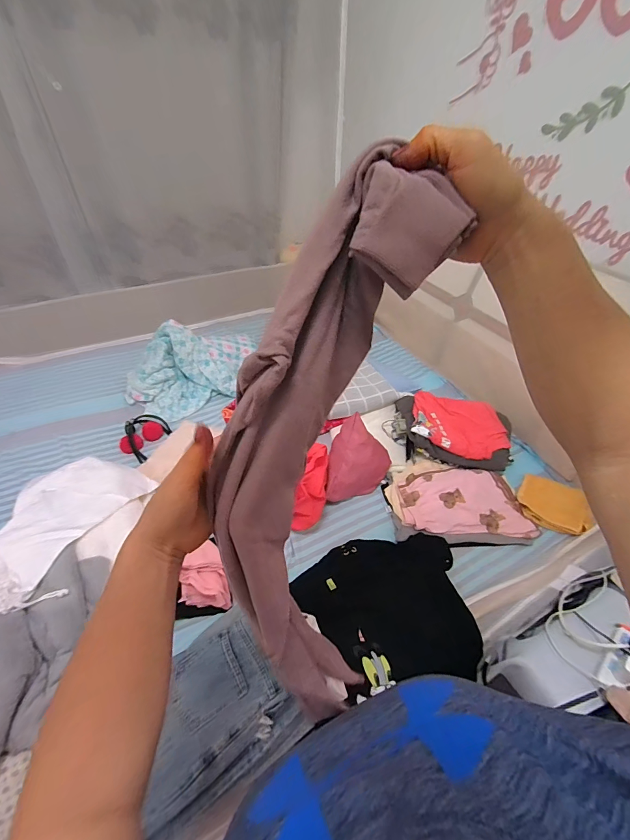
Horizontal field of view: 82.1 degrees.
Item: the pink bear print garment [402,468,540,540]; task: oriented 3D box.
[{"bbox_3d":[0.450,0.241,1.112,0.366,0.029,0.229,3,43,1],"label":"pink bear print garment"}]

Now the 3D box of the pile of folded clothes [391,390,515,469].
[{"bbox_3d":[0.470,0.027,1.255,0.376,0.102,0.262,11,44,10],"label":"pile of folded clothes"}]

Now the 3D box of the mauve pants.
[{"bbox_3d":[0.000,0.030,0.320,0.147,0.444,0.087,16,11,14],"label":"mauve pants"}]

